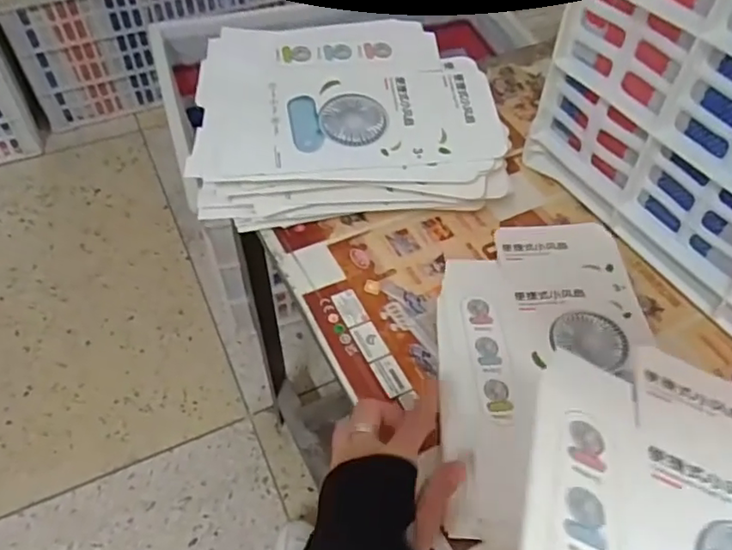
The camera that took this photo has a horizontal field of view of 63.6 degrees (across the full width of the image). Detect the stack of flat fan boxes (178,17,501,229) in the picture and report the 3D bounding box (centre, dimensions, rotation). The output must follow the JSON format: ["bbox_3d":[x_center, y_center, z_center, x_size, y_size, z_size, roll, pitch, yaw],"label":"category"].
[{"bbox_3d":[-0.016,-0.151,0.583,0.290,0.092,0.188,-2,52,-6],"label":"stack of flat fan boxes"}]

